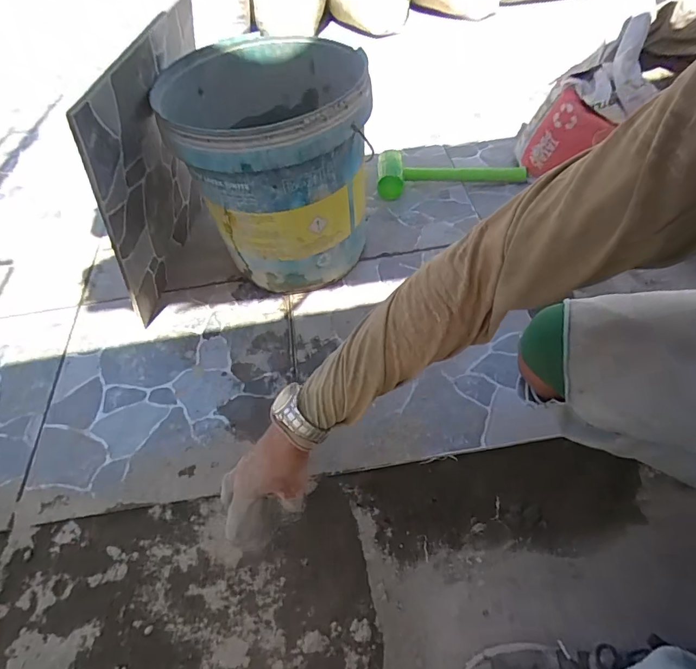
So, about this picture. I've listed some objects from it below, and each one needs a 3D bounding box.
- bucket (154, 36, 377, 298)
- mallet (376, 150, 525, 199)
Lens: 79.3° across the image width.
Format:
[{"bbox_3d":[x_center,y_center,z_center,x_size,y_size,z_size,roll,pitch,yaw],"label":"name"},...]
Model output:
[{"bbox_3d":[-0.112,-0.276,0.730,0.288,0.322,0.291,-3,54,4],"label":"bucket"},{"bbox_3d":[0.223,-0.358,0.912,0.316,0.058,0.114,-2,56,4],"label":"mallet"}]

